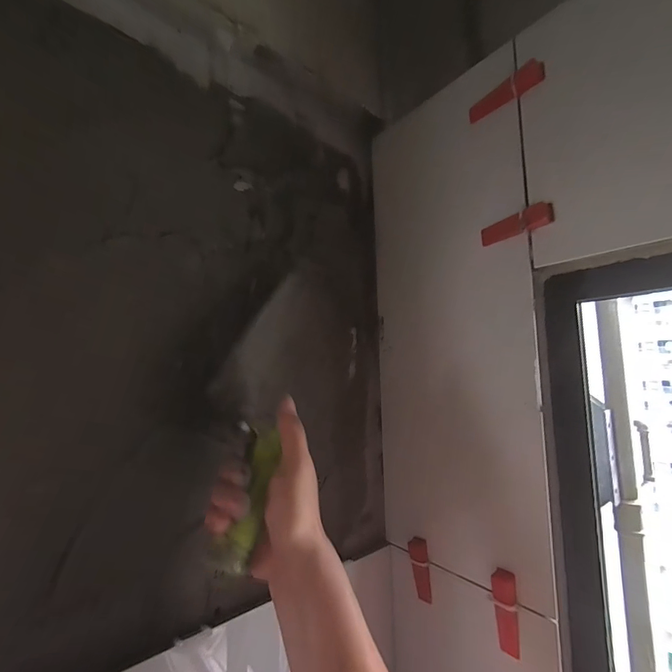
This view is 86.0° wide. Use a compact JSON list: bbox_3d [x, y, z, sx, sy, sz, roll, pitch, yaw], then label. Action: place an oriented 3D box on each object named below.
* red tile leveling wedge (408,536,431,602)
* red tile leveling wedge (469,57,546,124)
[{"bbox_3d":[0.107,0.297,0.456,0.023,0.073,0.012,-6,-7,41],"label":"red tile leveling wedge"},{"bbox_3d":[0.184,-0.268,0.399,0.014,0.021,0.084,2,-7,-37],"label":"red tile leveling wedge"}]

